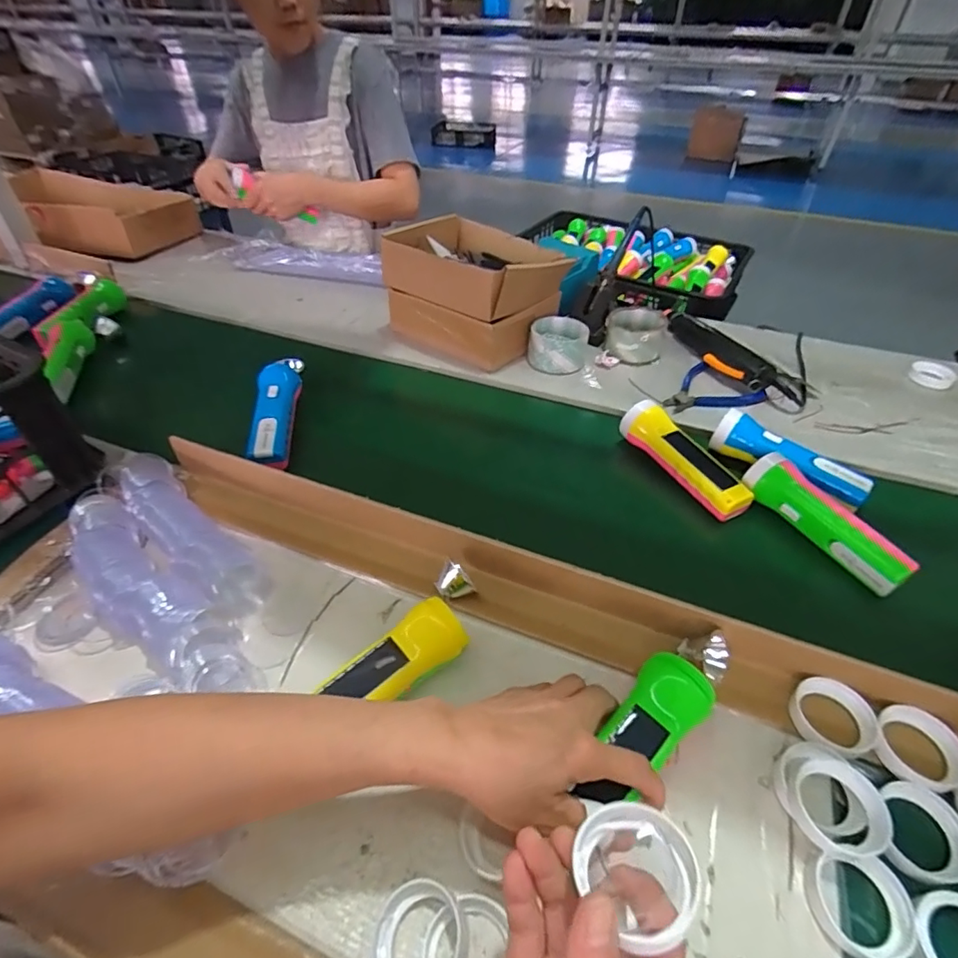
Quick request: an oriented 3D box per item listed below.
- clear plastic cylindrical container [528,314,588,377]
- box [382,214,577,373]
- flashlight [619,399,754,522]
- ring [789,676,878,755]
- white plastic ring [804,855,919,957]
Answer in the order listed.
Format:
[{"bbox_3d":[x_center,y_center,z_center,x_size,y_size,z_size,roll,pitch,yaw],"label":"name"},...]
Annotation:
[{"bbox_3d":[0.115,-0.194,0.764,0.083,0.052,0.077,0,42,0],"label":"clear plastic cylindrical container"},{"bbox_3d":[0.000,-0.295,0.800,0.228,0.132,0.205,29,49,27],"label":"box"},{"bbox_3d":[0.226,-0.024,0.583,0.044,0.053,0.160,-20,46,-21],"label":"flashlight"},{"bbox_3d":[0.255,0.171,0.380,0.048,0.019,0.050,0,42,0],"label":"ring"},{"bbox_3d":[0.227,0.253,0.309,0.056,0.013,0.048,0,42,0],"label":"white plastic ring"}]

